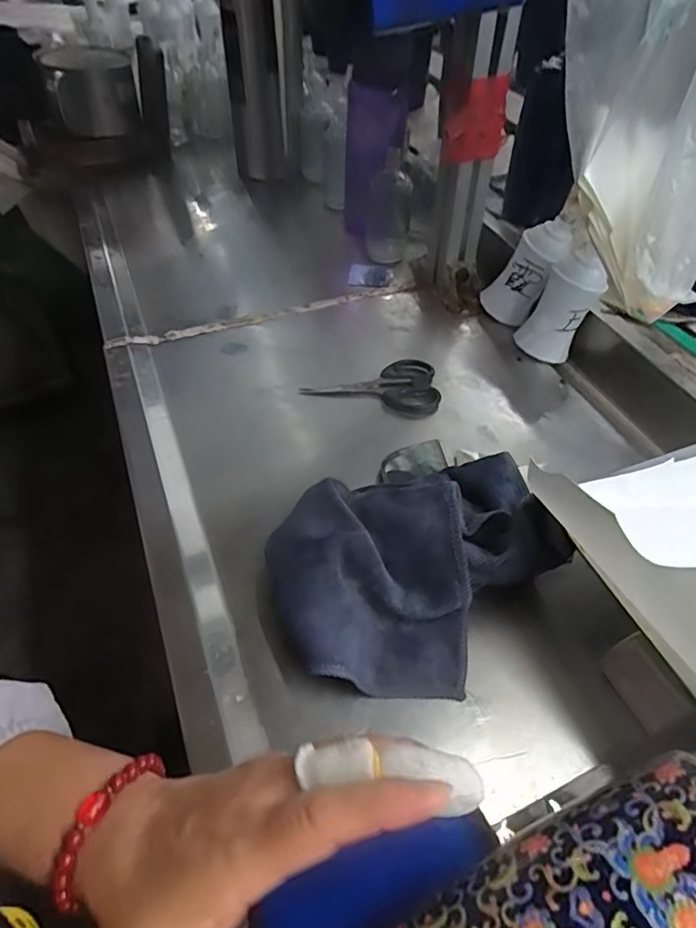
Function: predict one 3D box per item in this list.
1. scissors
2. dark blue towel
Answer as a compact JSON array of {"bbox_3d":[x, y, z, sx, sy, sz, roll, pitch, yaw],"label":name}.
[{"bbox_3d":[0.023,-0.081,0.530,0.134,0.009,0.068,6,52,6],"label":"scissors"},{"bbox_3d":[0.045,0.070,0.365,0.186,0.076,0.150,-14,52,-10],"label":"dark blue towel"}]

